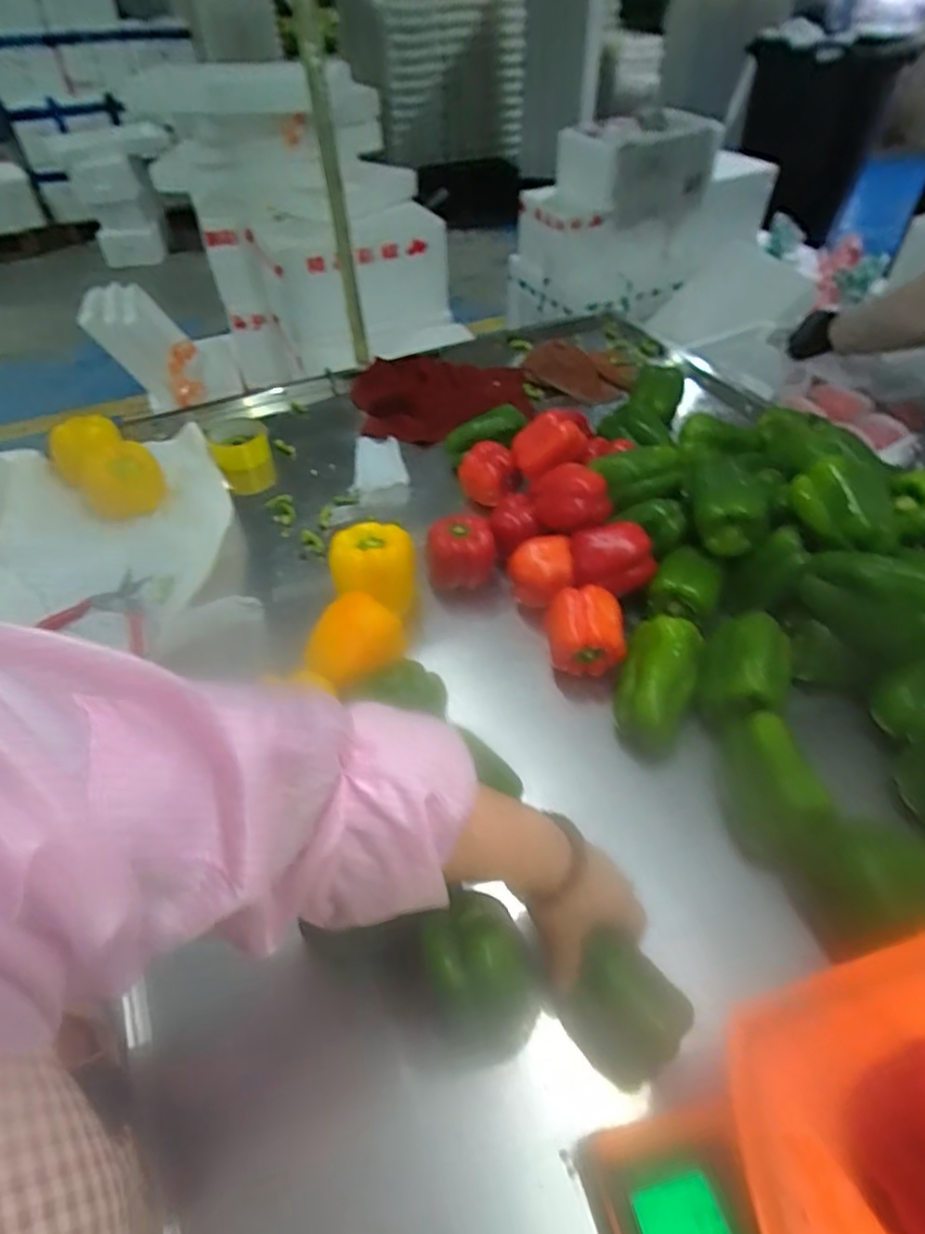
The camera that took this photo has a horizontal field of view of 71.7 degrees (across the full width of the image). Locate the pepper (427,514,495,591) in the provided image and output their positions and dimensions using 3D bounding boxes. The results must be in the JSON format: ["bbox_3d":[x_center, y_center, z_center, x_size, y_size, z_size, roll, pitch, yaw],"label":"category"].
[{"bbox_3d":[-0.003,-0.076,0.784,0.083,0.068,0.077,-1,48,1],"label":"pepper"}]

